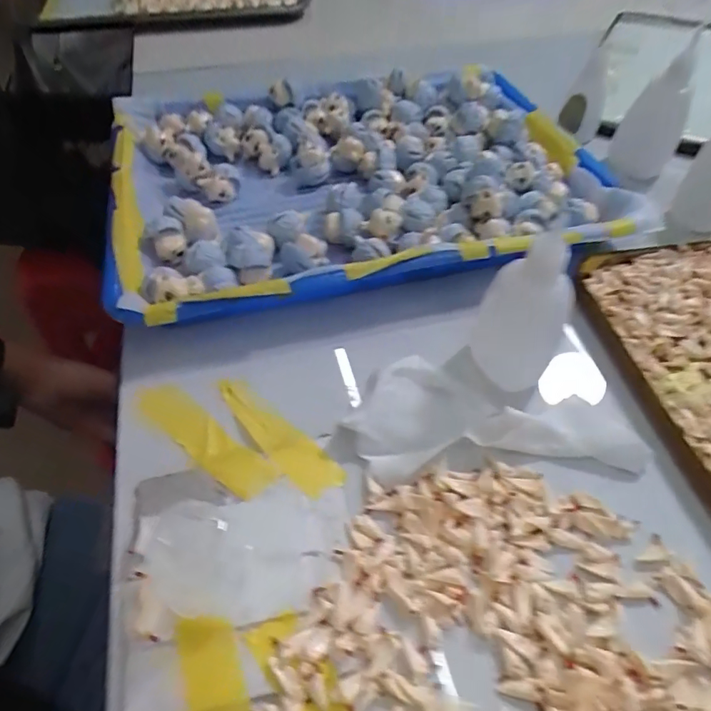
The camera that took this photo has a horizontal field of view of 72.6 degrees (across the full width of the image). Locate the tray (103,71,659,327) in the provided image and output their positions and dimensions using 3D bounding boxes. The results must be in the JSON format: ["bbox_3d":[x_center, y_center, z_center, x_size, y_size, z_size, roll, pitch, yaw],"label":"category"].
[{"bbox_3d":[-0.002,-0.136,0.352,0.323,0.035,0.248,-13,52,-8],"label":"tray"}]

